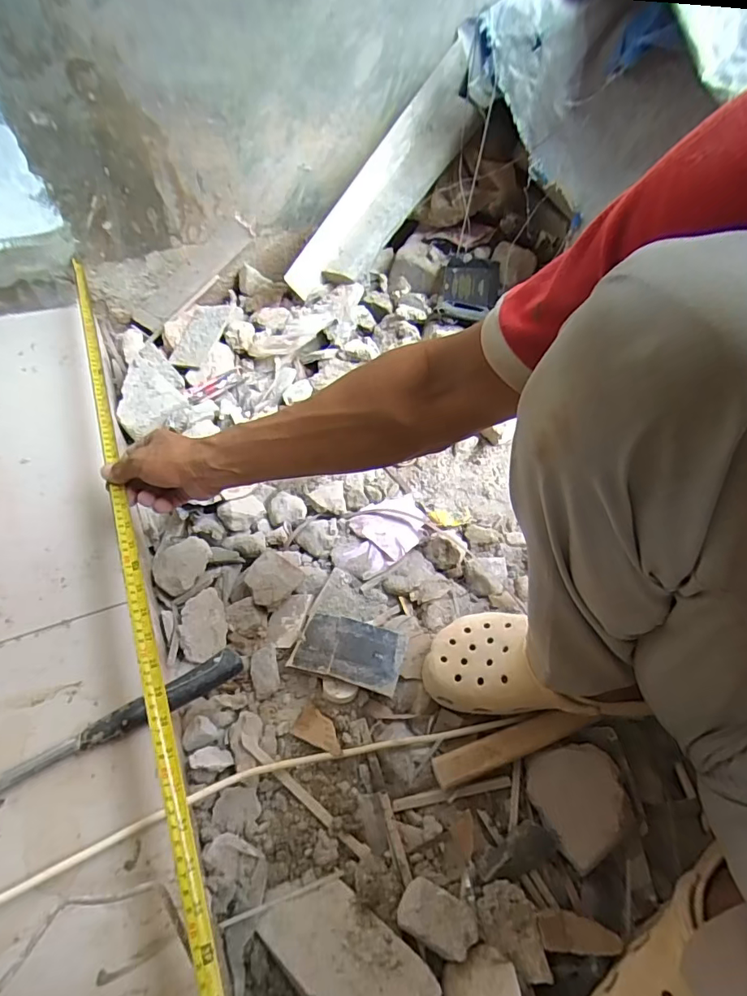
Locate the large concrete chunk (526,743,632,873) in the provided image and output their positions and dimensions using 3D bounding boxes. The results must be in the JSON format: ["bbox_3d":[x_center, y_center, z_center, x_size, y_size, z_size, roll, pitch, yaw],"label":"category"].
[{"bbox_3d":[0.201,0.287,0.482,0.079,0.033,0.093,-15,55,-17],"label":"large concrete chunk"}]

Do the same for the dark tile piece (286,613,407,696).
[{"bbox_3d":[-0.026,0.171,0.571,0.118,0.010,0.074,12,43,9],"label":"dark tile piece"}]

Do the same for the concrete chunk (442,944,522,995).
[{"bbox_3d":[0.087,0.403,0.409,0.063,0.026,0.052,-15,55,-17],"label":"concrete chunk"}]

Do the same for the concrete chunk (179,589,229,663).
[{"bbox_3d":[-0.203,0.148,0.595,0.050,0.021,0.082,-6,53,-10],"label":"concrete chunk"}]

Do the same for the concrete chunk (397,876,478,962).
[{"bbox_3d":[0.054,0.362,0.434,0.063,0.034,0.039,23,53,12],"label":"concrete chunk"}]

